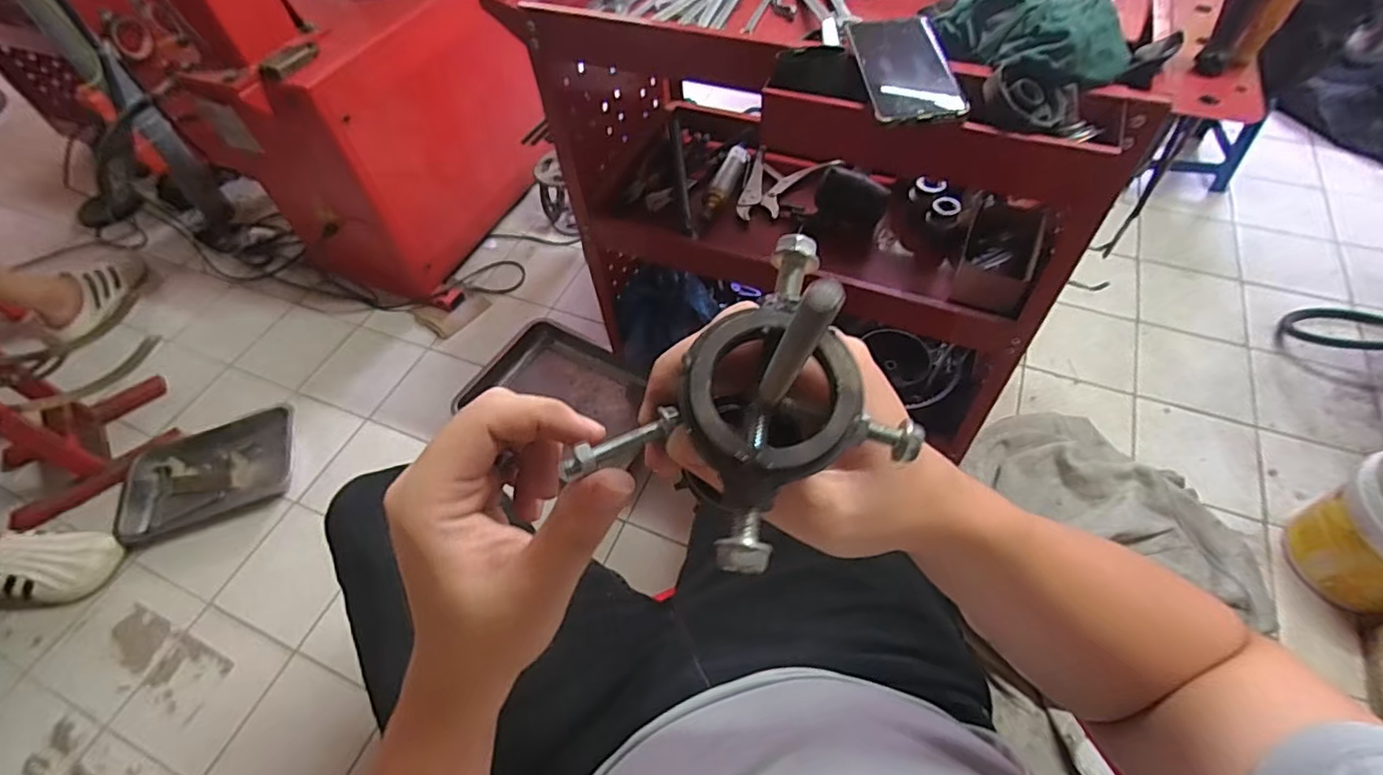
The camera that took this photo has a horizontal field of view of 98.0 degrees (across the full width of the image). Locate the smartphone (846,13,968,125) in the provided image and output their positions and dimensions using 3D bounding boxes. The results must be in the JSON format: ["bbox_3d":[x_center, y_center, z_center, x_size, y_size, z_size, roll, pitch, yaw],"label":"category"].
[{"bbox_3d":[0.192,-0.289,0.541,0.081,0.015,0.161,-4,54,0],"label":"smartphone"}]

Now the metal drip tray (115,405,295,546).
[{"bbox_3d":[-0.921,0.157,1.155,0.302,0.035,0.204,-20,56,-11],"label":"metal drip tray"}]

